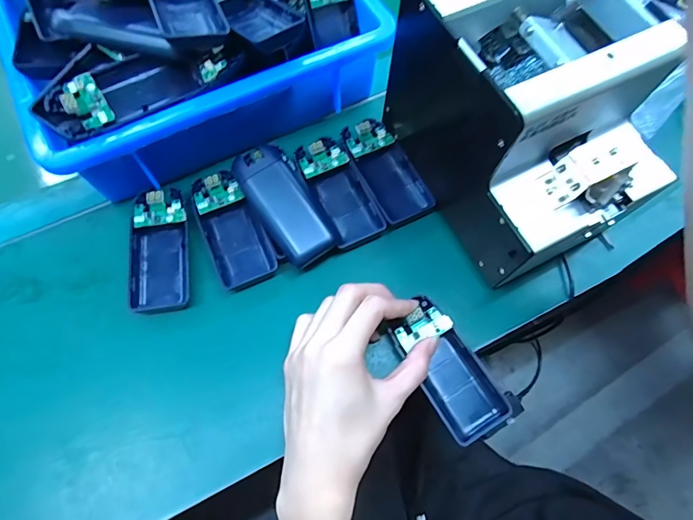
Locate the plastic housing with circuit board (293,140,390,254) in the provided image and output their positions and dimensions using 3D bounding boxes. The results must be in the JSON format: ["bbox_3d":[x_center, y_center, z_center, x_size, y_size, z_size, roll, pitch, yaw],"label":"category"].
[{"bbox_3d":[-0.007,-0.060,0.356,0.043,0.017,0.101,-23,69,-10],"label":"plastic housing with circuit board"}]

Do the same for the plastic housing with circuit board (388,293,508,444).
[{"bbox_3d":[0.072,0.078,0.306,0.046,0.019,0.099,-29,77,-12],"label":"plastic housing with circuit board"}]

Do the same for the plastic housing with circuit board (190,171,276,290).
[{"bbox_3d":[-0.094,-0.027,0.343,0.044,0.019,0.101,-24,69,-10],"label":"plastic housing with circuit board"}]

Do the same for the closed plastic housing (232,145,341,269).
[{"bbox_3d":[-0.048,-0.045,0.342,0.047,0.019,0.102,-32,83,-13],"label":"closed plastic housing"}]

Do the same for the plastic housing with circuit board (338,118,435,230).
[{"bbox_3d":[0.035,-0.078,0.366,0.047,0.023,0.098,-24,69,-10],"label":"plastic housing with circuit board"}]

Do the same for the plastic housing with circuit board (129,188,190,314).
[{"bbox_3d":[-0.148,-0.009,0.336,0.043,0.026,0.099,-5,67,-3],"label":"plastic housing with circuit board"}]

